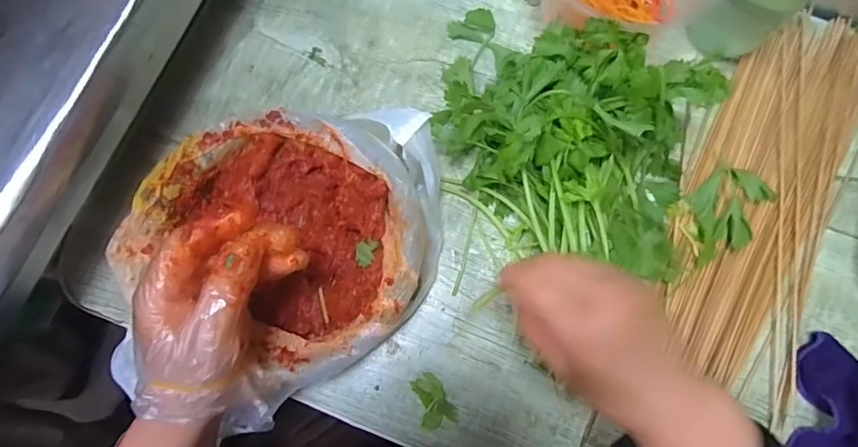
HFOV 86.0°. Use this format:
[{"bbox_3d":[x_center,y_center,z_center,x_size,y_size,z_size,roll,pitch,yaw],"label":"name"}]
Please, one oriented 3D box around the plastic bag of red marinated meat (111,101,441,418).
[{"bbox_3d":[-0.114,0.020,0.378,0.245,0.068,0.210,0,78,0],"label":"plastic bag of red marinated meat"}]

